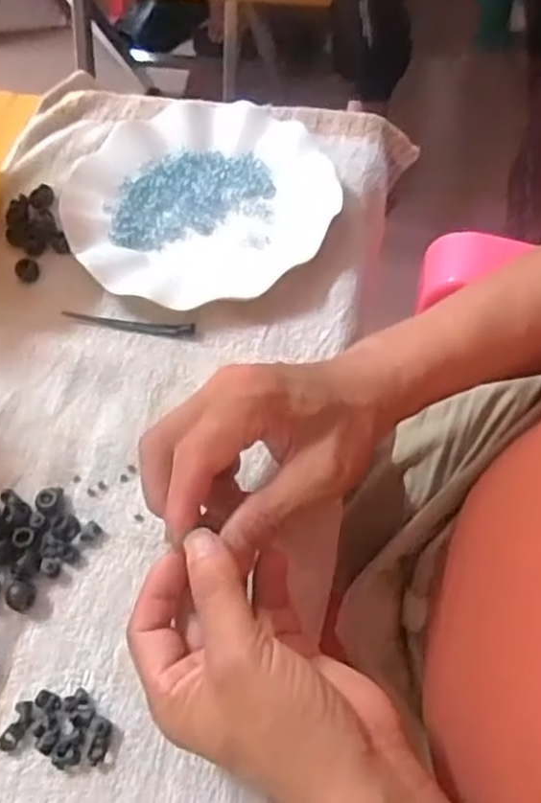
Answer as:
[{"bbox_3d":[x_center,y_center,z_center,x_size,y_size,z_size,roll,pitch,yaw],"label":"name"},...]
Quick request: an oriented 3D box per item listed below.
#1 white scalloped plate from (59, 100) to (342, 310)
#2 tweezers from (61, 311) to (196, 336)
[{"bbox_3d":[-0.047,-0.146,0.522,0.195,0.021,0.176,-42,65,-18],"label":"white scalloped plate"},{"bbox_3d":[-0.093,-0.053,0.481,0.090,0.007,0.008,9,61,10],"label":"tweezers"}]

